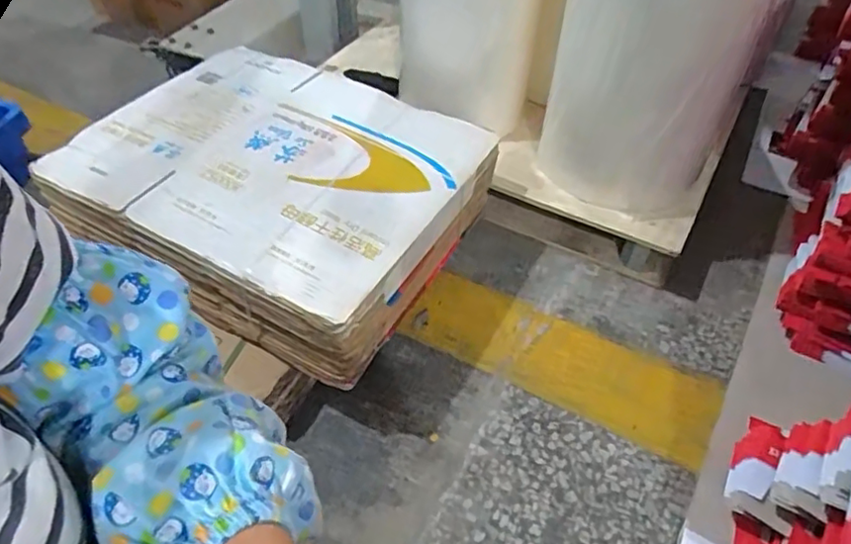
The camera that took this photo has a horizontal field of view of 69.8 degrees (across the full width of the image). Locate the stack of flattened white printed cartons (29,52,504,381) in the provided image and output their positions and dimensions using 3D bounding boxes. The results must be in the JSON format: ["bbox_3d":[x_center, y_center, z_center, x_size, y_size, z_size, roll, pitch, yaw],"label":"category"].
[{"bbox_3d":[-0.206,-0.132,0.919,0.504,0.146,0.432,22,51,18],"label":"stack of flattened white printed cartons"}]

